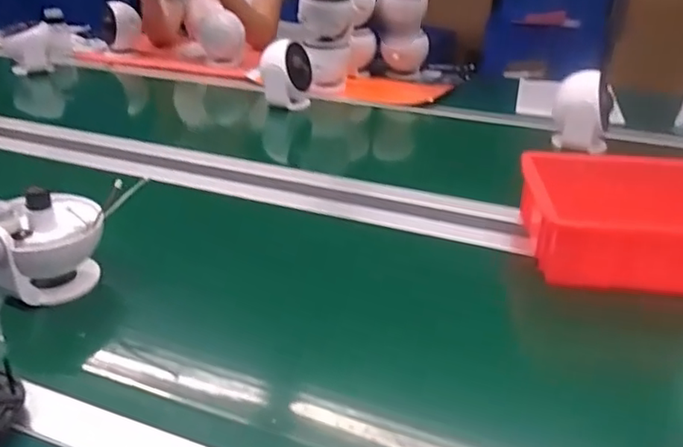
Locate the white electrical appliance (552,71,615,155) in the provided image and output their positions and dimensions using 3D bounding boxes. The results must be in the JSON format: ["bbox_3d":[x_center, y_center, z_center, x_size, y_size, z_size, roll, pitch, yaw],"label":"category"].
[{"bbox_3d":[0.421,-0.191,1.026,0.095,0.132,0.074,11,30,18],"label":"white electrical appliance"}]

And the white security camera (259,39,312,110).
[{"bbox_3d":[-0.115,-0.313,1.231,0.099,0.135,0.105,-1,28,-4],"label":"white security camera"}]

